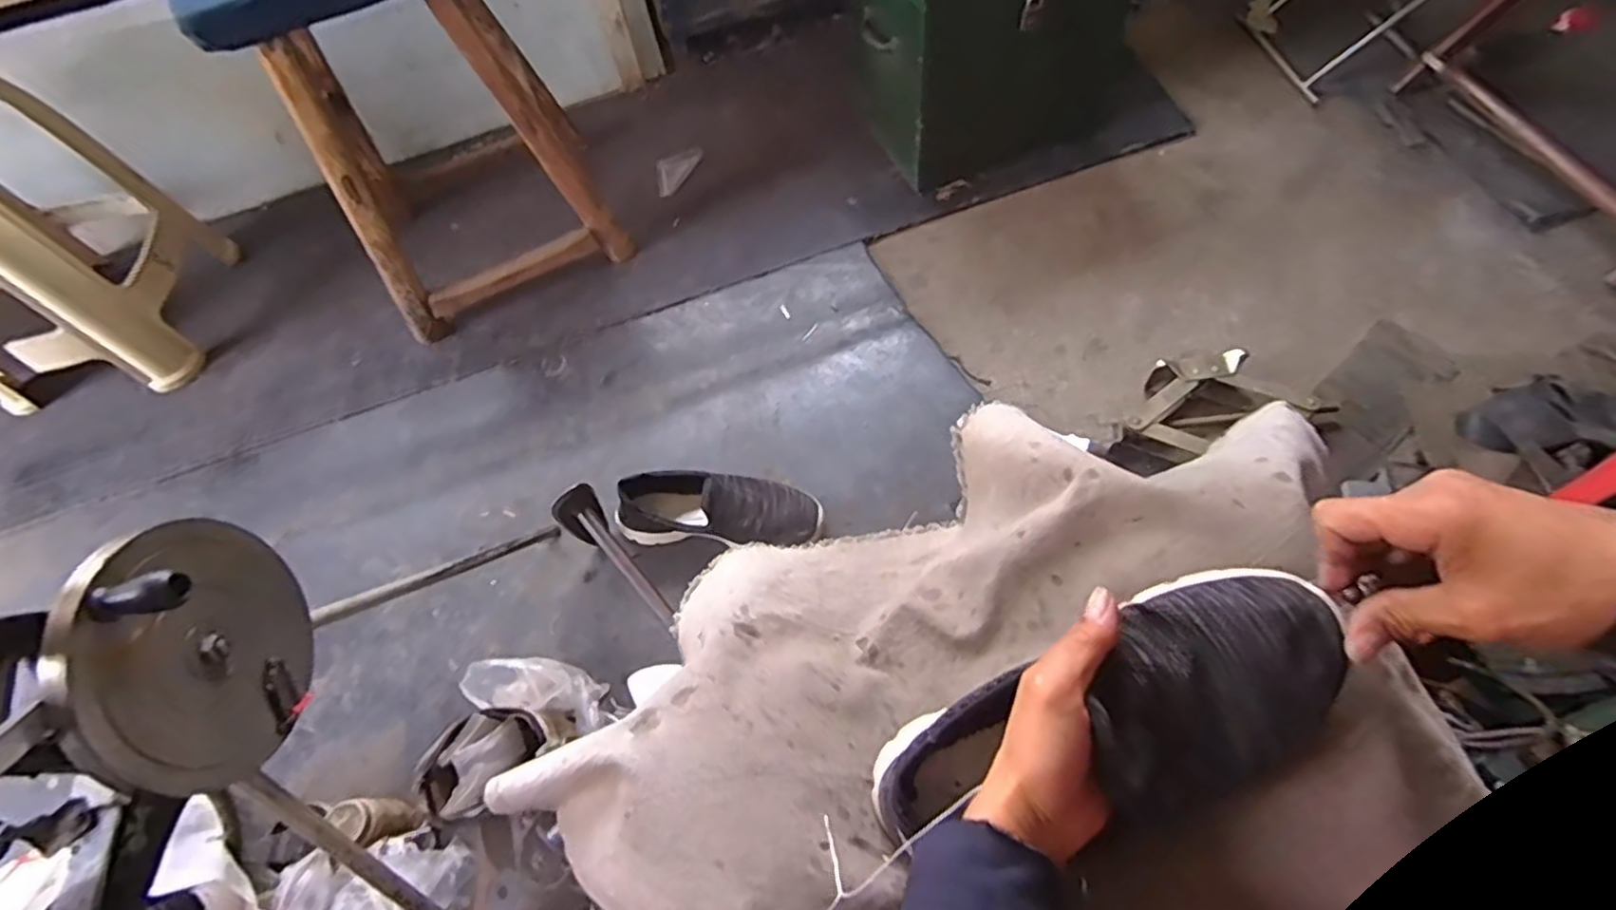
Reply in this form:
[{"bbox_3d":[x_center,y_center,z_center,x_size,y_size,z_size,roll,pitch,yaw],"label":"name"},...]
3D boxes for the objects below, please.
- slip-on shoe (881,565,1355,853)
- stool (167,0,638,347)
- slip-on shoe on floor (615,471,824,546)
[{"bbox_3d":[0.141,0.142,0.365,0.256,0.073,0.095,-29,60,19],"label":"slip-on shoe"},{"bbox_3d":[-0.550,-0.513,1.027,0.357,0.473,0.378,-26,62,-8],"label":"stool"},{"bbox_3d":[-0.110,0.067,0.901,0.260,0.075,0.103,8,63,8],"label":"slip-on shoe on floor"}]

